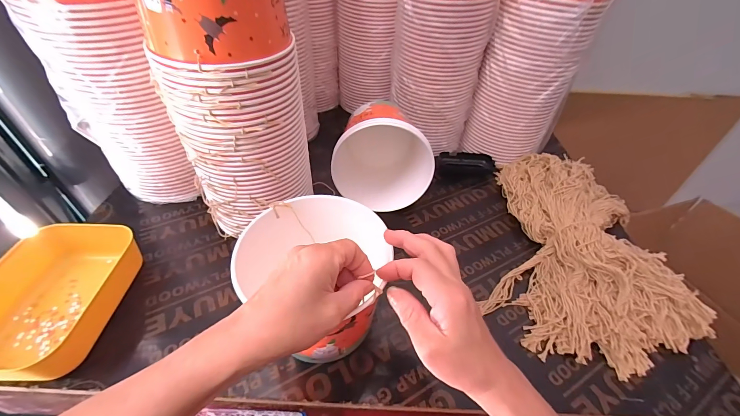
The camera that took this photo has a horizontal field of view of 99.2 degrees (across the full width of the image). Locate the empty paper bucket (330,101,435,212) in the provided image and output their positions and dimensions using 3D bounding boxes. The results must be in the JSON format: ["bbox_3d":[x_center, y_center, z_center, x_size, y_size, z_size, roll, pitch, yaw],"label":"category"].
[{"bbox_3d":[0.020,-0.101,0.560,0.159,0.159,0.149,1,43,-1],"label":"empty paper bucket"}]

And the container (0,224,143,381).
[{"bbox_3d":[-0.385,0.104,0.390,0.134,0.059,0.190,1,43,-1],"label":"container"}]

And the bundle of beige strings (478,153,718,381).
[{"bbox_3d":[0.337,0.051,0.483,0.270,0.060,0.378,15,45,14],"label":"bundle of beige strings"}]

